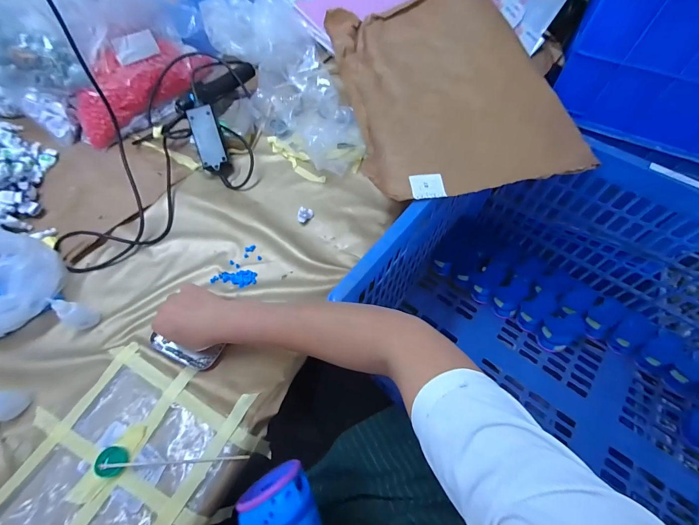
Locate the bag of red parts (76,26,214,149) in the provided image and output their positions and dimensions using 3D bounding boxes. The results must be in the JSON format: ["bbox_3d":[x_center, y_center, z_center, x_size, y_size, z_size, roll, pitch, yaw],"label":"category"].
[{"bbox_3d":[-0.450,-0.400,0.683,0.092,0.116,0.324,27,64,13],"label":"bag of red parts"}]

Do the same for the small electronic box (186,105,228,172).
[{"bbox_3d":[-0.275,-0.240,0.620,0.051,0.030,0.120,-14,94,-9],"label":"small electronic box"}]

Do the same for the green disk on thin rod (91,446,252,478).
[{"bbox_3d":[-0.216,0.237,0.388,0.171,0.023,0.031,-4,61,-3],"label":"green disk on thin rod"}]

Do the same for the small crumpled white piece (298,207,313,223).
[{"bbox_3d":[-0.081,-0.087,0.581,0.026,0.016,0.026,1,61,-1],"label":"small crumpled white piece"}]

